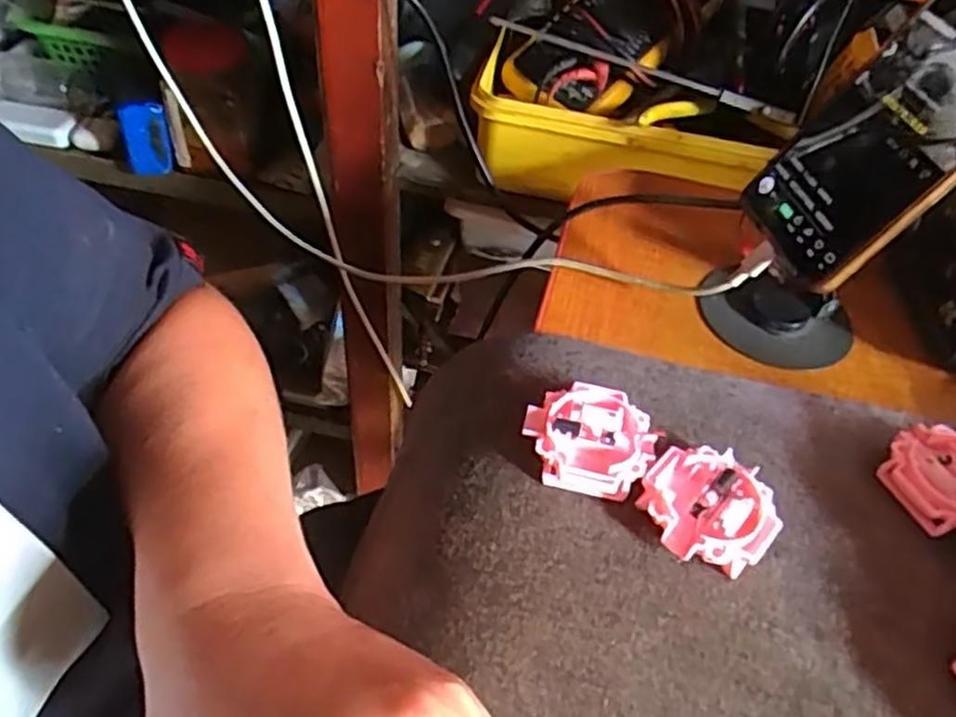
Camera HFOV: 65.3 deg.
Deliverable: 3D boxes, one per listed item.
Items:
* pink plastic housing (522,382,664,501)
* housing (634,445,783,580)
[{"bbox_3d":[0.048,0.035,0.323,0.054,0.017,0.047,15,48,8],"label":"pink plastic housing"},{"bbox_3d":[0.094,0.062,0.306,0.051,0.015,0.050,3,48,-3],"label":"housing"}]

